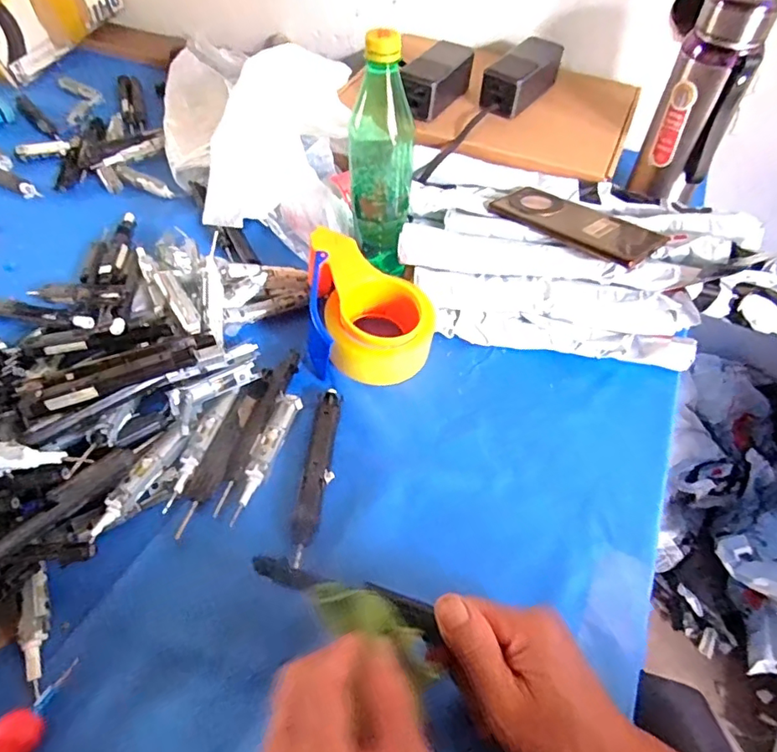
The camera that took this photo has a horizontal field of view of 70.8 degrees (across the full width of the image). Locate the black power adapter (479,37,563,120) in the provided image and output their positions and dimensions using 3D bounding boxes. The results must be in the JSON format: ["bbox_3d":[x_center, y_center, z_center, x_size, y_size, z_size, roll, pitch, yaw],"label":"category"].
[{"bbox_3d":[0.177,-0.395,0.717,0.058,0.049,0.139,28,55,20],"label":"black power adapter"}]

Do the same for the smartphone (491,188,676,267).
[{"bbox_3d":[0.184,-0.155,0.549,0.163,0.012,0.065,34,58,31],"label":"smartphone"}]

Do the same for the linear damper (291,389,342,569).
[{"bbox_3d":[-0.058,0.075,0.452,0.023,0.010,0.156,6,52,1],"label":"linear damper"}]

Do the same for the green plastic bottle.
[{"bbox_3d":[-0.006,-0.202,0.524,0.061,0.213,0.054,4,50,2],"label":"green plastic bottle"}]

